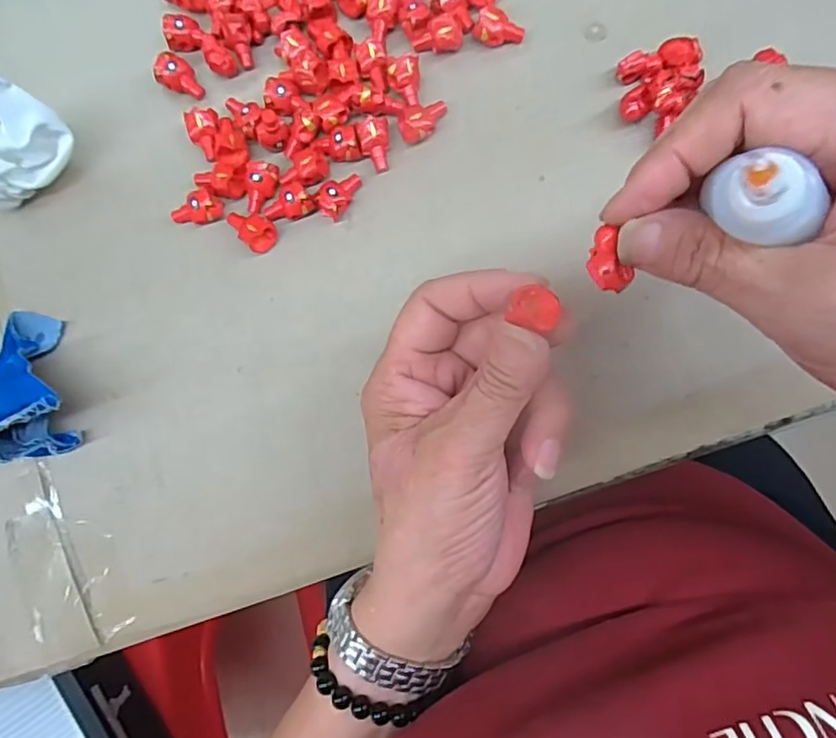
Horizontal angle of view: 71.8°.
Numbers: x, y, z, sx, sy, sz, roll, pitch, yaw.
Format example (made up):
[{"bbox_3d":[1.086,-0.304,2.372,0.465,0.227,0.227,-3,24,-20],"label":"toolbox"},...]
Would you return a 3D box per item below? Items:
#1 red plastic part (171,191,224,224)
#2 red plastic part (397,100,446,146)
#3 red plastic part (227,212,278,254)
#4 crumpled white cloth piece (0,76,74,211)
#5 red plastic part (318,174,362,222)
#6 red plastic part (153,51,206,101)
[{"bbox_3d":[-0.112,-0.081,0.294,0.025,0.014,0.013,-16,85,3],"label":"red plastic part"},{"bbox_3d":[0.003,-0.126,0.290,0.026,0.013,0.015,-34,85,2],"label":"red plastic part"},{"bbox_3d":[-0.085,-0.072,0.292,0.027,0.012,0.016,44,90,6],"label":"red plastic part"},{"bbox_3d":[-0.204,-0.109,0.284,0.061,0.051,0.039,-36,85,1],"label":"crumpled white cloth piece"},{"bbox_3d":[-0.040,-0.089,0.292,0.013,0.013,0.025,34,89,6],"label":"red plastic part"},{"bbox_3d":[-0.123,-0.151,0.300,0.017,0.016,0.023,-45,84,1],"label":"red plastic part"}]

